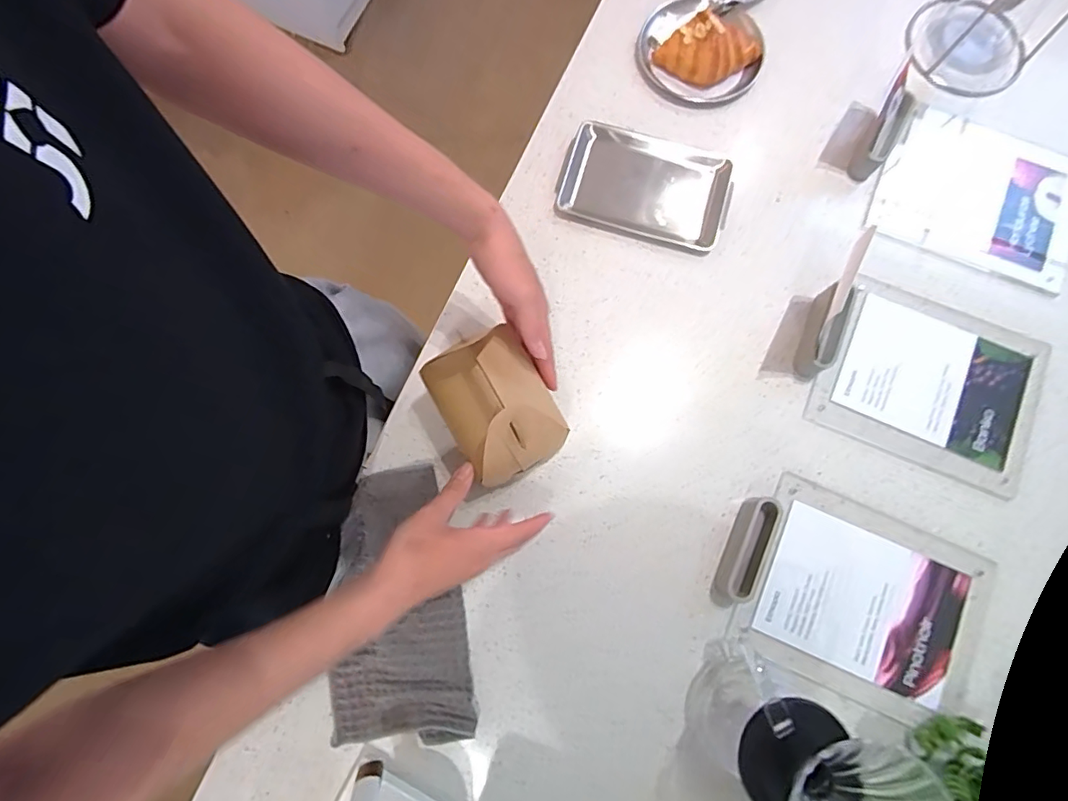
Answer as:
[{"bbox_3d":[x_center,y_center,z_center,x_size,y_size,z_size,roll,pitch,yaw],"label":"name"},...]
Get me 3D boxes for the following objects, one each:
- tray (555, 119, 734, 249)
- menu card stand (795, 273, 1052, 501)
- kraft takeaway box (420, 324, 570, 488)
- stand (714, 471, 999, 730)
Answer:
[{"bbox_3d":[0.142,-0.277,0.672,0.203,0.015,0.136,17,79,5],"label":"tray"},{"bbox_3d":[0.453,-0.033,0.607,0.278,0.042,0.199,23,79,6],"label":"menu card stand"},{"bbox_3d":[-0.039,0.001,0.500,0.099,0.087,0.126,-28,79,-5],"label":"kraft takeaway box"},{"bbox_3d":[0.343,0.210,0.563,0.274,0.033,0.197,23,79,6],"label":"stand"}]

